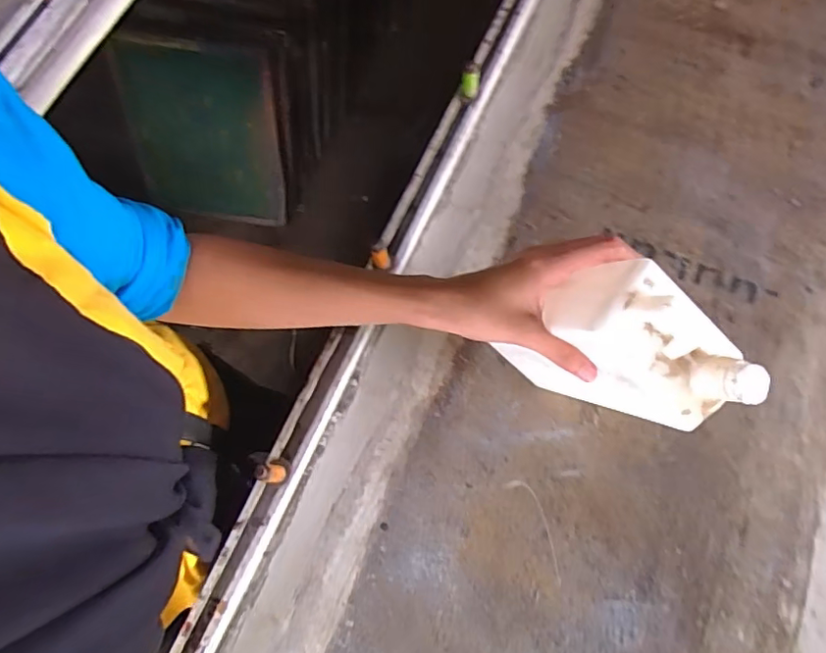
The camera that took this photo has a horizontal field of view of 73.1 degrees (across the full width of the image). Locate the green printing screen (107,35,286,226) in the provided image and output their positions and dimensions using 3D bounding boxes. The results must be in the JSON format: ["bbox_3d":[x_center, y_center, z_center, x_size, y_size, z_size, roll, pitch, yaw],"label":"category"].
[{"bbox_3d":[-0.464,-0.417,1.250,0.314,0.399,0.022,0,40,-4],"label":"green printing screen"}]

